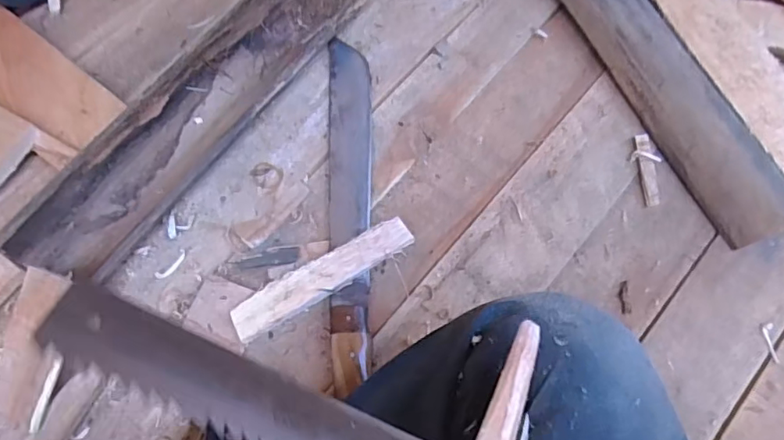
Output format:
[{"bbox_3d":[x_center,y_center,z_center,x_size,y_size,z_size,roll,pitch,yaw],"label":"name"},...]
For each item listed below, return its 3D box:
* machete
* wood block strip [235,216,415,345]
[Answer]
[{"bbox_3d":[-0.040,-0.025,0.549,0.043,0.023,0.367,-3,68,1],"label":"machete"},{"bbox_3d":[-0.063,0.050,0.508,0.173,0.008,0.036,-31,70,-8],"label":"wood block strip"}]

